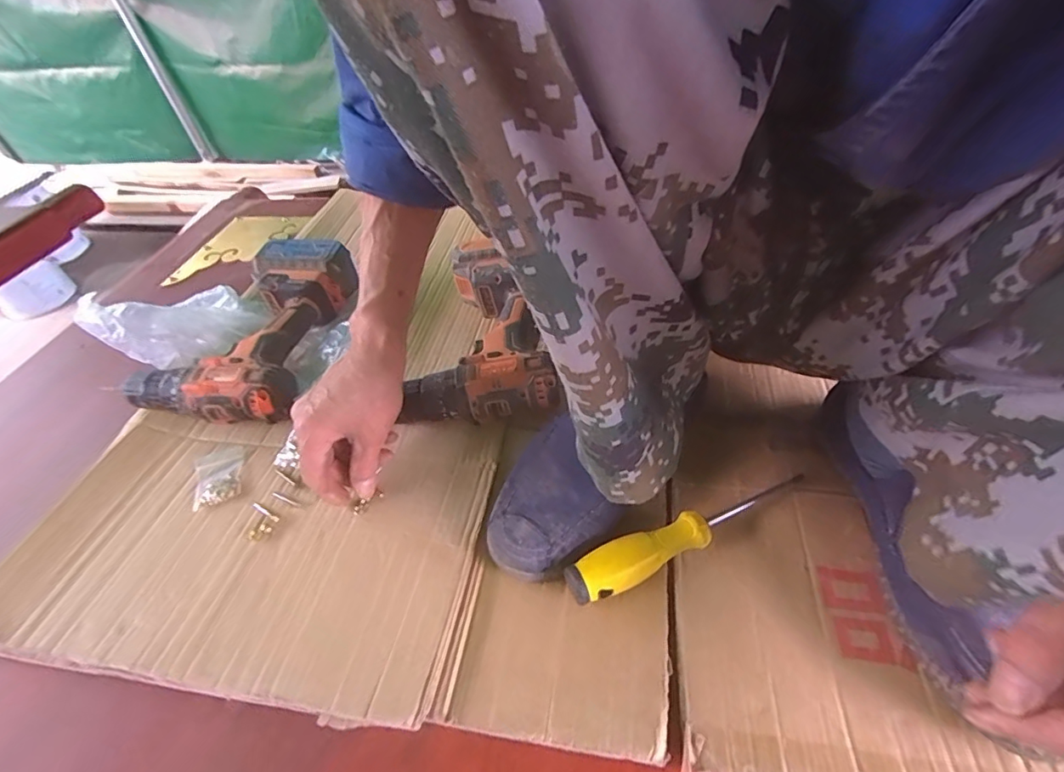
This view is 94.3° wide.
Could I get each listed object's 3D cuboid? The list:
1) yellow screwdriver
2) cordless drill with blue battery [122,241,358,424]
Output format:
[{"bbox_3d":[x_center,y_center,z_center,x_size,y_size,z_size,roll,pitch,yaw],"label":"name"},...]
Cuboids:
[{"bbox_3d":[0.118,0.111,0.369,0.198,0.030,0.029,-19,46,-14],"label":"yellow screwdriver"},{"bbox_3d":[-0.292,-0.058,0.538,0.138,0.094,0.225,7,46,12],"label":"cordless drill with blue battery"}]

